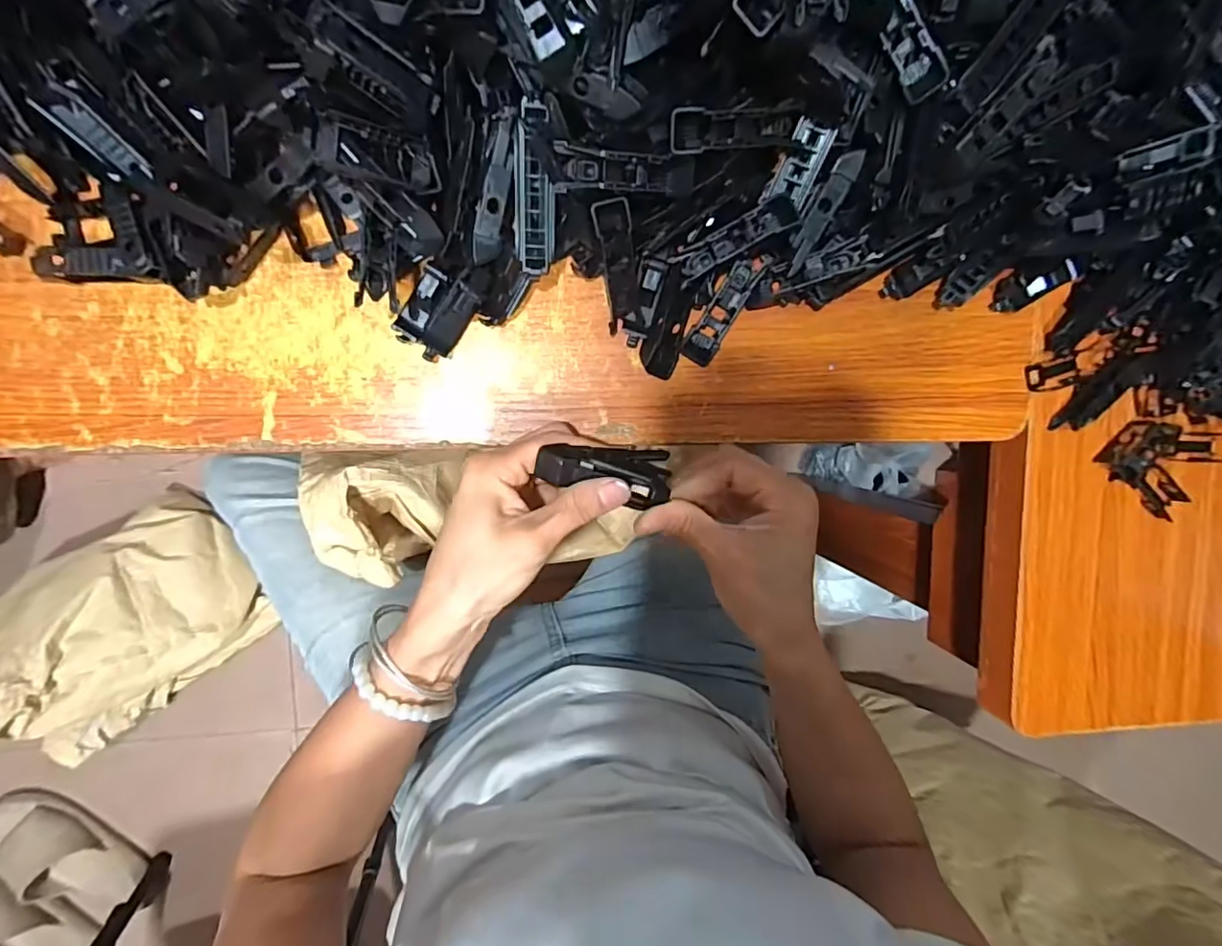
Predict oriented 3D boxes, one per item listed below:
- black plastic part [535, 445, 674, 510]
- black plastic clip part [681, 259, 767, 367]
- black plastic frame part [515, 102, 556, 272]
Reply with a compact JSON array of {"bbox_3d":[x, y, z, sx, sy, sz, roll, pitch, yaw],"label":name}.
[{"bbox_3d":[-0.003,0.000,0.276,0.062,0.019,0.028,7,90,0],"label":"black plastic part"},{"bbox_3d":[0.064,-0.091,0.317,0.019,0.013,0.062,29,104,-7],"label":"black plastic clip part"},{"bbox_3d":[-0.038,-0.139,0.276,0.020,0.006,0.075,-1,111,-7],"label":"black plastic frame part"}]

